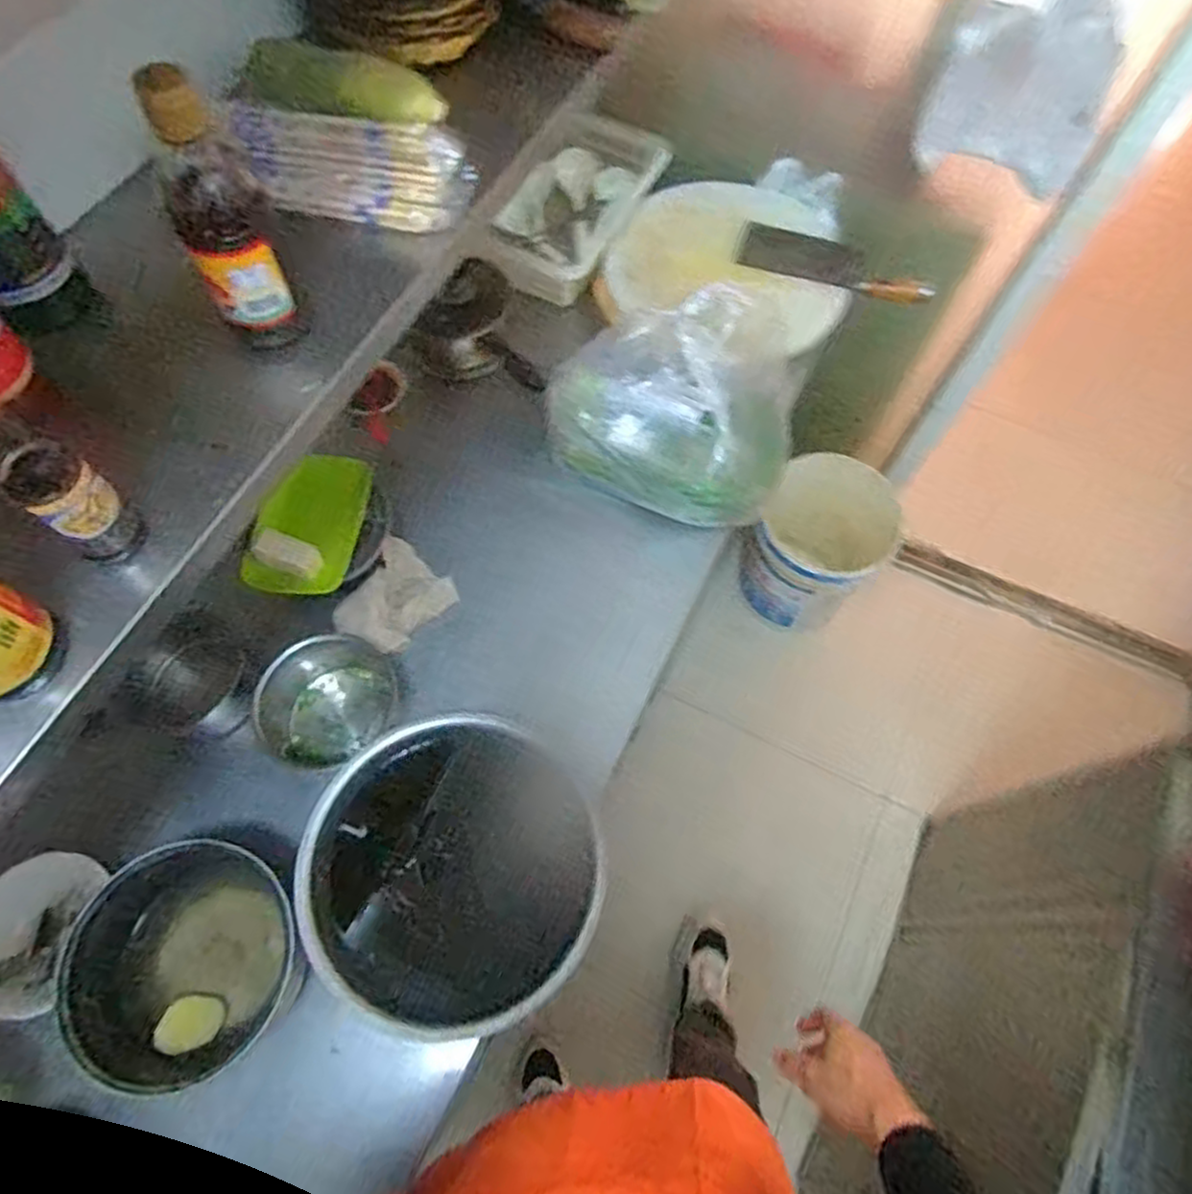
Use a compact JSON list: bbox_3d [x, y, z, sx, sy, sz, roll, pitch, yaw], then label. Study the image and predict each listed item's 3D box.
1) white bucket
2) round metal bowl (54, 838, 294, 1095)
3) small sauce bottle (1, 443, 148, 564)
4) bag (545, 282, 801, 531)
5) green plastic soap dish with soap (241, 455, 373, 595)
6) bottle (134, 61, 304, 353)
[{"bbox_3d":[0.486,-0.107,1.609,0.268,0.319,0.255,0,65,-1],"label":"white bucket"},{"bbox_3d":[-0.397,0.358,0.702,0.205,0.086,0.207,0,65,-1],"label":"round metal bowl"},{"bbox_3d":[-0.338,-0.062,0.471,0.041,0.096,0.042,0,65,-1],"label":"small sauce bottle"},{"bbox_3d":[0.107,-0.292,0.936,0.334,0.209,0.275,21,67,8],"label":"bag"},{"bbox_3d":[-0.322,-0.085,0.823,0.105,0.061,0.185,15,66,6],"label":"green plastic soap dish with soap"},{"bbox_3d":[-0.262,-0.261,0.514,0.062,0.189,0.057,-23,68,-11],"label":"bottle"}]

